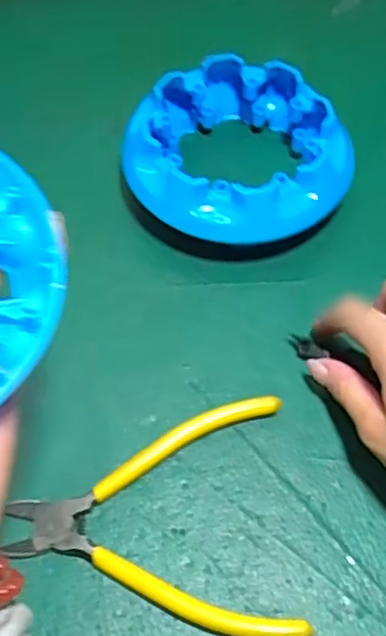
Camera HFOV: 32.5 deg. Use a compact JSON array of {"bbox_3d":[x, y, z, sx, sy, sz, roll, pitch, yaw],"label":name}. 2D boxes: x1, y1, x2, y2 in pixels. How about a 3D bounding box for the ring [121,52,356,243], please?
[{"bbox_3d":[0.023,-0.098,0.402,0.122,0.054,0.135,-23,62,-13],"label":"ring"}]

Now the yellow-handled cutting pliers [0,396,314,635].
[{"bbox_3d":[-0.018,0.092,0.315,0.130,0.014,0.113,-3,59,1],"label":"yellow-handled cutting pliers"}]

